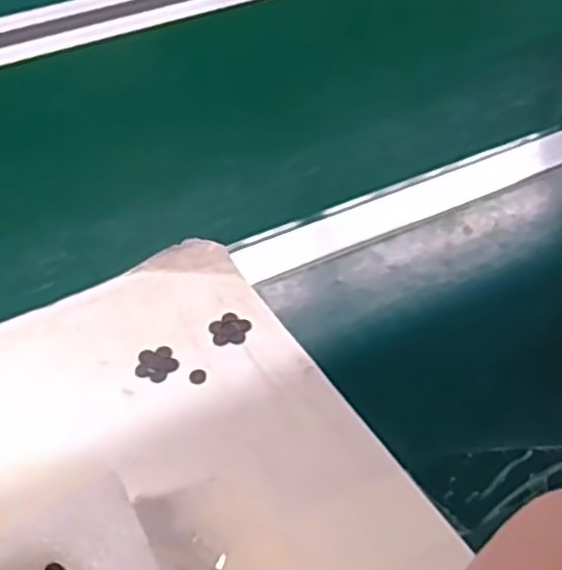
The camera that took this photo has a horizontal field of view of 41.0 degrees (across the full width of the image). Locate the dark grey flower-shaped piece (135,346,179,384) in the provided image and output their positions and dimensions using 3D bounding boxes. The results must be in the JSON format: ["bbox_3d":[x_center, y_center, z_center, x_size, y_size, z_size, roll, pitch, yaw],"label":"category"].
[{"bbox_3d":[-0.077,0.049,0.466,0.025,0.004,0.027,-2,43,2],"label":"dark grey flower-shaped piece"}]

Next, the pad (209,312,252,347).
[{"bbox_3d":[-0.033,0.029,0.483,0.025,0.004,0.025,14,46,18],"label":"pad"}]

